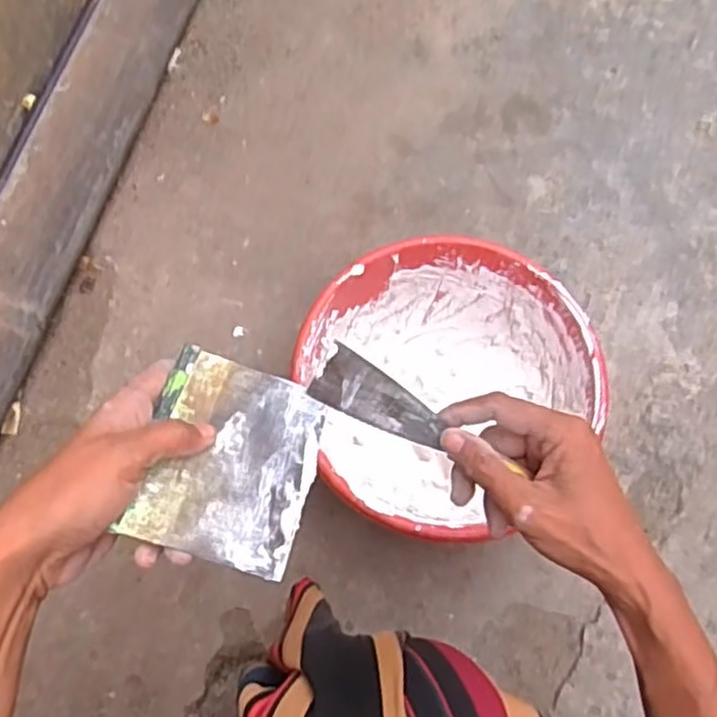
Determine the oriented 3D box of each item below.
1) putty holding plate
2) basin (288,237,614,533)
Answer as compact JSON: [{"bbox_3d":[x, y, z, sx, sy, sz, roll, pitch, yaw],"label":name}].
[{"bbox_3d":[-0.067,0.050,0.376,0.088,0.004,0.116,19,48,-5],"label":"putty holding plate"},{"bbox_3d":[0.072,0.027,0.643,0.255,0.097,0.249,0,72,-1],"label":"basin"}]

